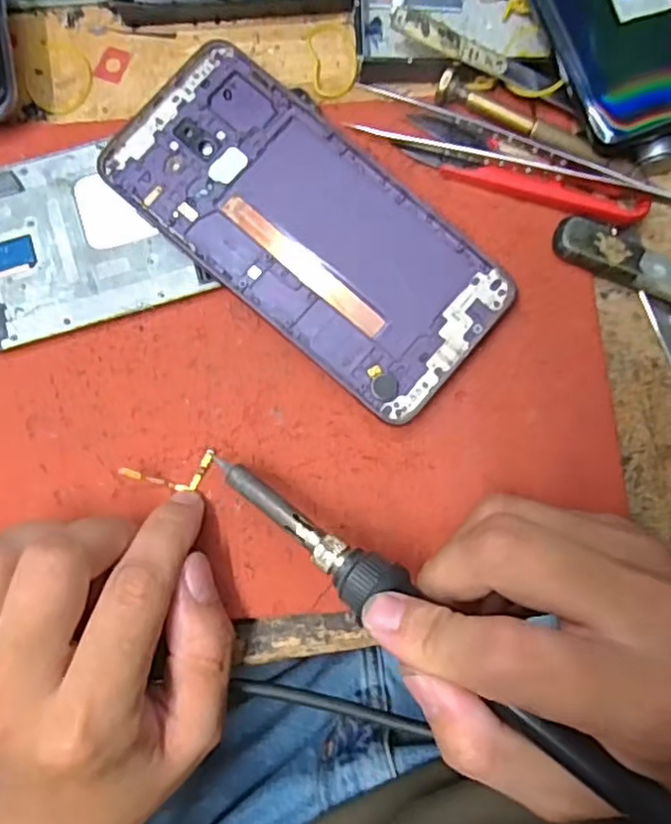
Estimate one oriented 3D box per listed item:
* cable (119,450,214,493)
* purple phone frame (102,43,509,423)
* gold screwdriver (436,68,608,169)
[{"bbox_3d":[-0.064,0.023,0.253,0.034,0.008,0.014,-5,84,-18],"label":"cable"},{"bbox_3d":[-0.009,-0.073,0.261,0.157,0.009,0.079,41,84,3],"label":"purple phone frame"},{"bbox_3d":[0.075,-0.117,0.264,0.073,0.007,0.015,23,84,1],"label":"gold screwdriver"}]

